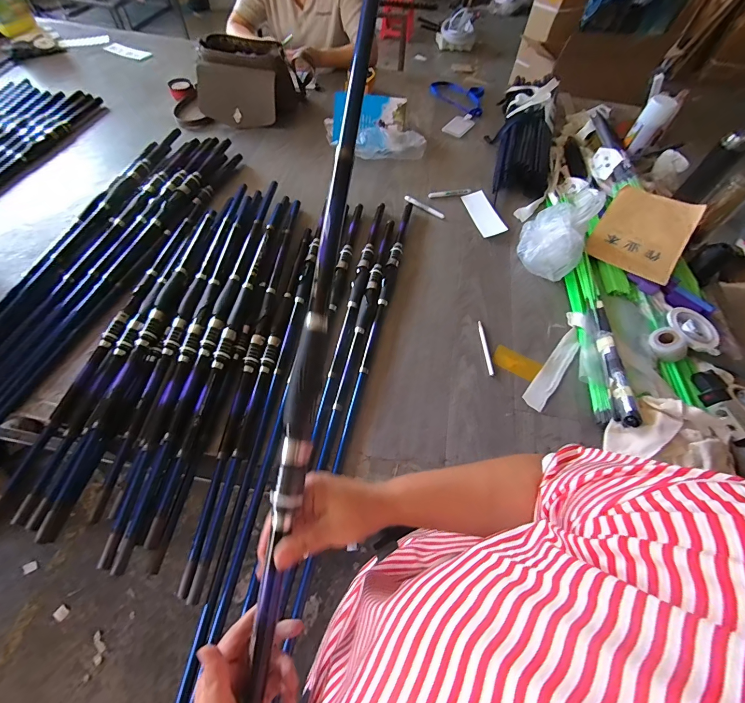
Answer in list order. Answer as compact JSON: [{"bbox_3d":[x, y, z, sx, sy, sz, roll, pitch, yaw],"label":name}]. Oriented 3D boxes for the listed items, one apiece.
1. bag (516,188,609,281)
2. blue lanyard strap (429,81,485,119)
[{"bbox_3d":[0.433,-0.284,0.831,0.135,0.110,0.204,26,61,10],"label":"bag"},{"bbox_3d":[0.328,-0.906,1.253,0.141,0.026,0.231,-34,67,-22],"label":"blue lanyard strap"}]

